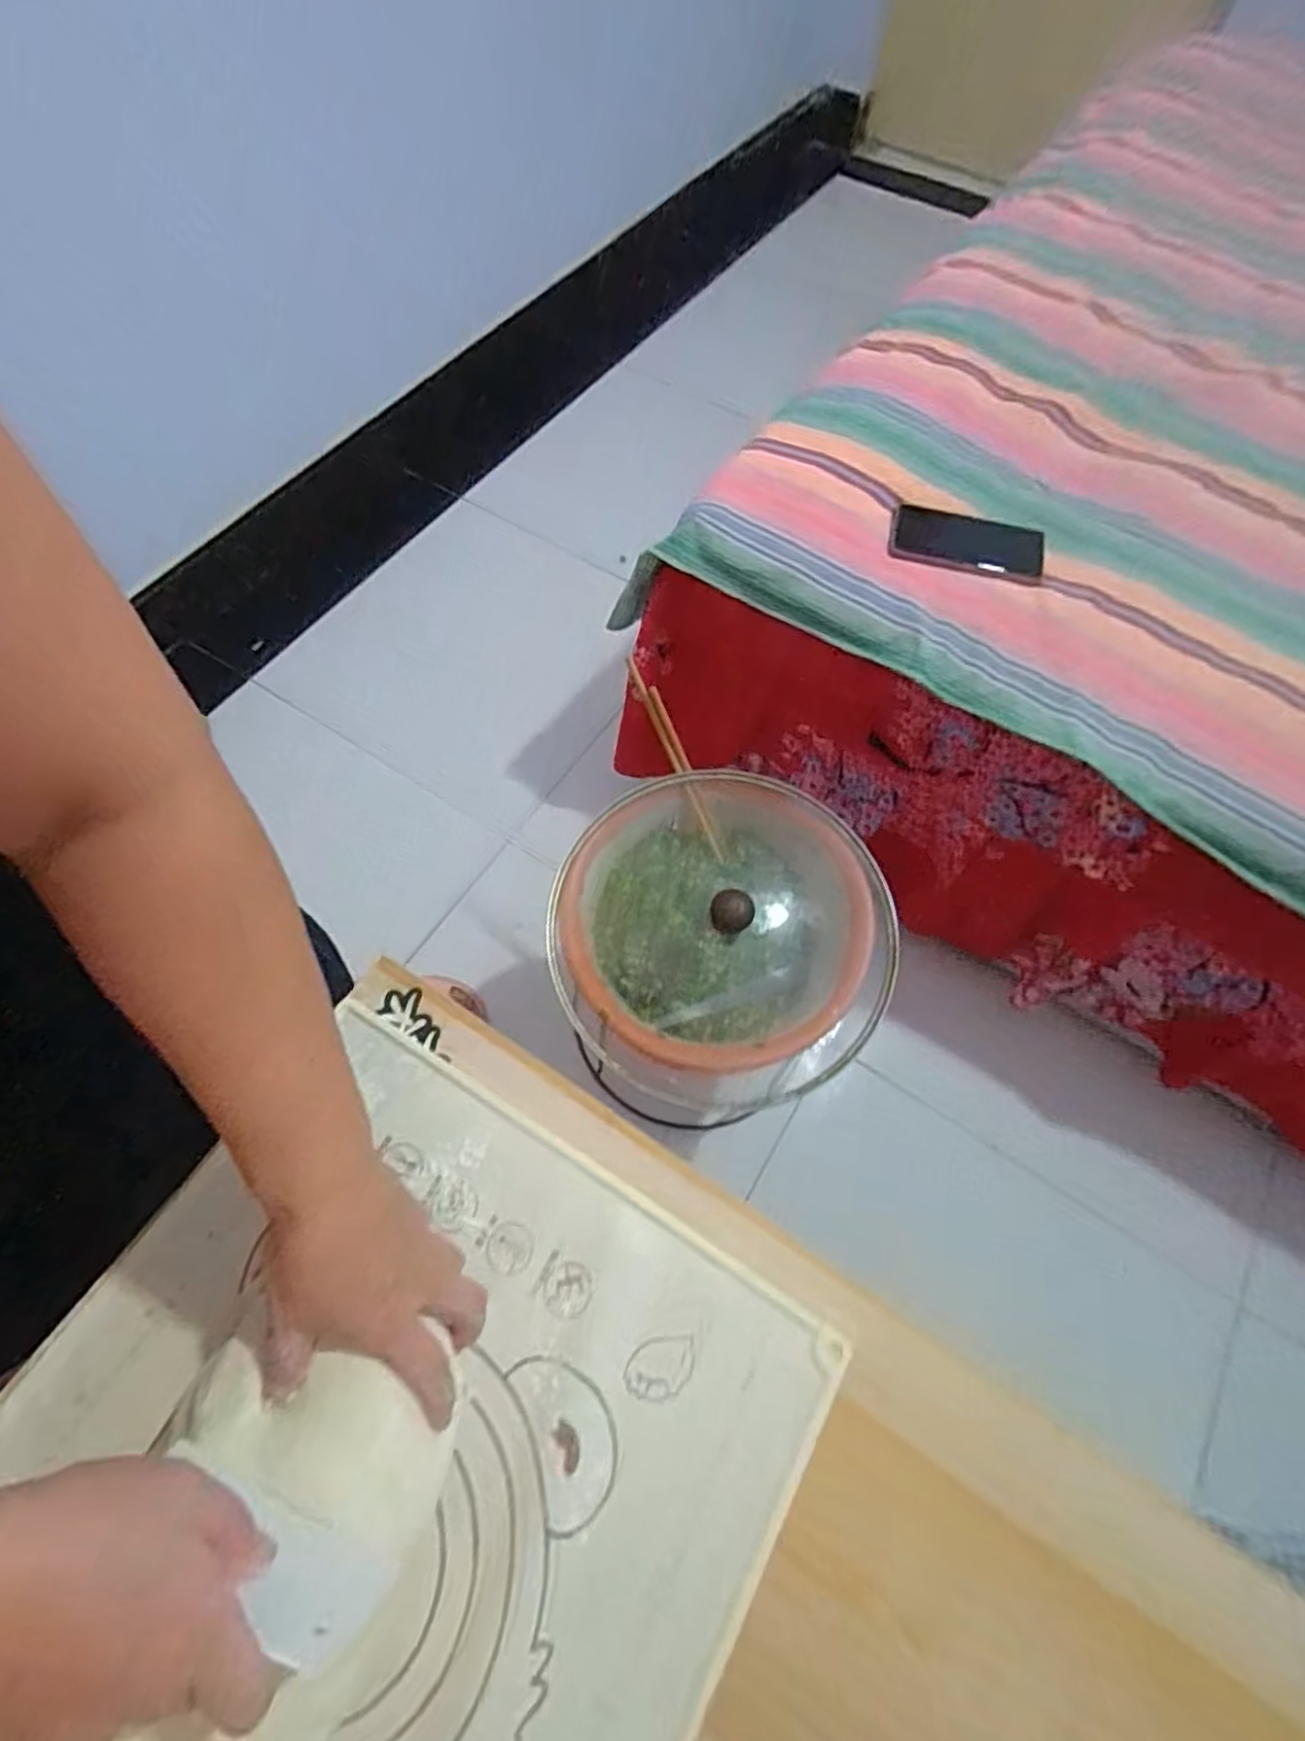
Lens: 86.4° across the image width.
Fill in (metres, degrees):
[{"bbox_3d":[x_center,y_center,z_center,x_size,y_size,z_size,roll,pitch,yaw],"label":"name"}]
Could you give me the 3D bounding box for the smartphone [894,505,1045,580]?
[{"bbox_3d":[0.345,-0.360,0.759,0.155,0.011,0.074,15,64,6],"label":"smartphone"}]

